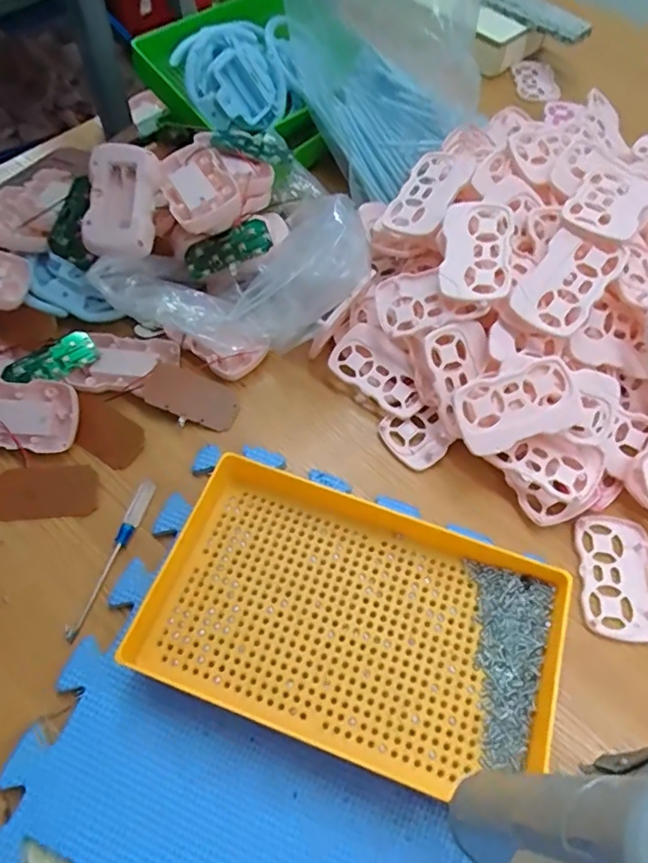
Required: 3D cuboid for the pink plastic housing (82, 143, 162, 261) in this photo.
[{"bbox_3d":[-0.159,-0.178,0.433,0.052,0.018,0.088,4,84,-12],"label":"pink plastic housing"}]

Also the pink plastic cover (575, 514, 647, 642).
[{"bbox_3d":[0.211,0.103,0.395,0.056,0.012,0.088,9,61,1],"label":"pink plastic cover"}]

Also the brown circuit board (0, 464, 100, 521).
[{"bbox_3d":[-0.206,0.045,0.410,0.075,0.004,0.039,-3,71,-6],"label":"brown circuit board"}]

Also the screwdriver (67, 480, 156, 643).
[{"bbox_3d":[-0.146,0.087,0.386,0.011,0.012,0.117,17,61,6],"label":"screwdriver"}]

